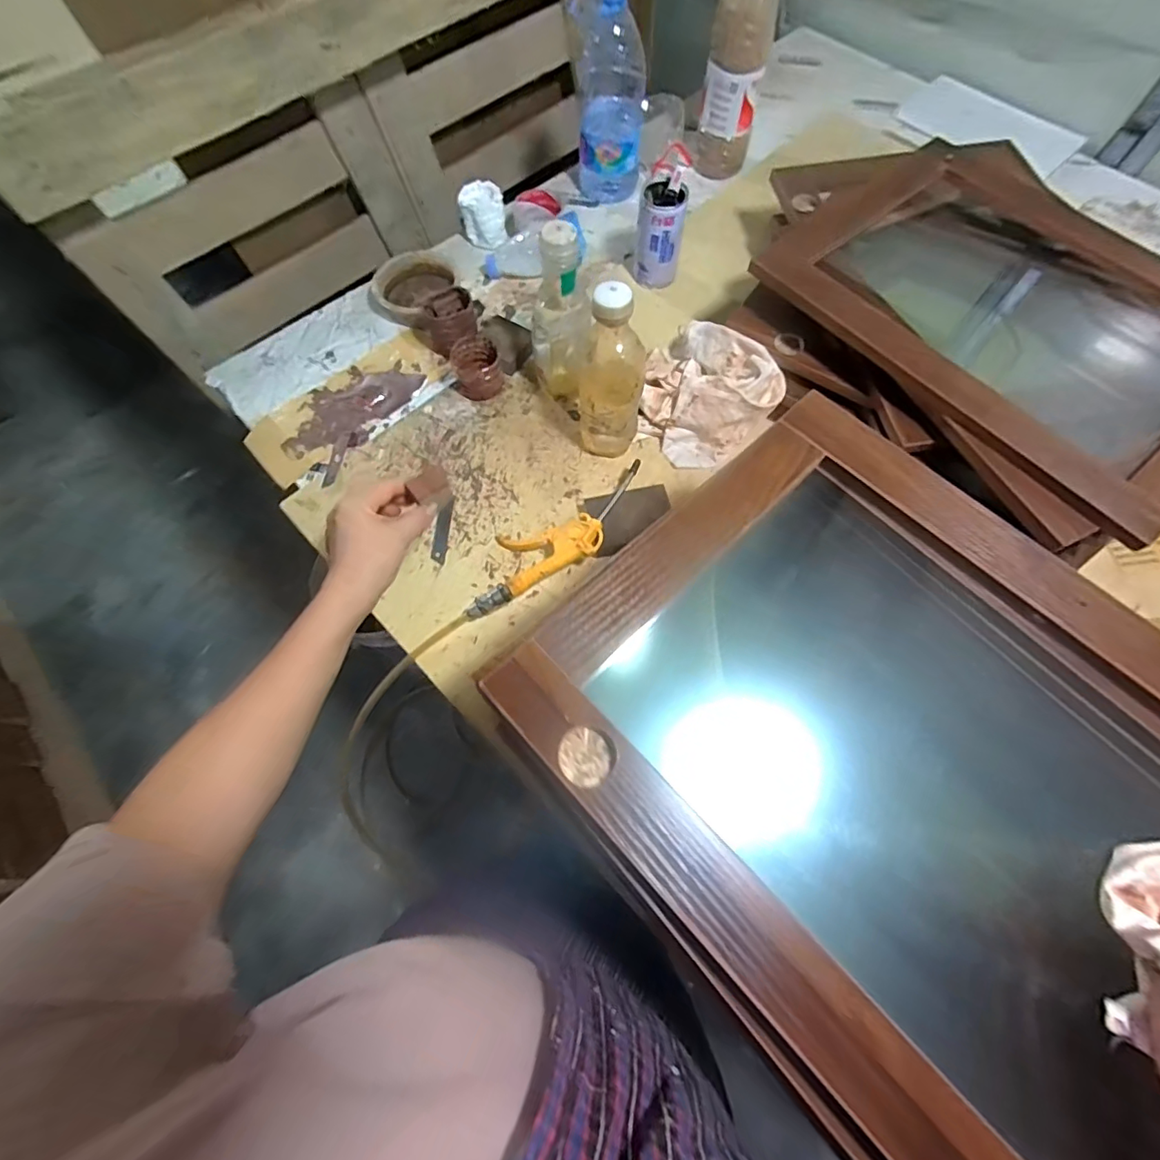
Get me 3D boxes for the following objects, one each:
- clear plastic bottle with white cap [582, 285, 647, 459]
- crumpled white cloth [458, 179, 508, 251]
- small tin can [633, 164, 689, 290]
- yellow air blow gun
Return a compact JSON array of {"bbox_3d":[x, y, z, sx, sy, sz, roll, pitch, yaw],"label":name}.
[{"bbox_3d":[0.033,-0.224,0.577,0.072,0.209,0.062,11,69,7],"label":"clear plastic bottle with white cap"},{"bbox_3d":[-0.154,-0.583,0.823,0.069,0.069,0.070,-10,68,-2],"label":"crumpled white cloth"},{"bbox_3d":[0.112,-0.492,0.727,0.068,0.121,0.059,8,68,6],"label":"small tin can"},{"bbox_3d":[-0.031,-0.044,0.591,0.240,0.038,0.091,-25,69,-8],"label":"yellow air blow gun"}]

